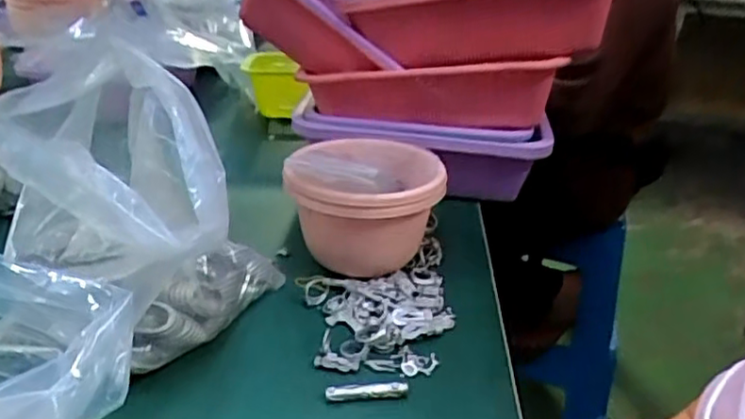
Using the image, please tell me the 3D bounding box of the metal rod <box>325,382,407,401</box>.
[{"bbox_3d":[-0.004,0.133,0.465,0.060,0.012,0.011,-1,28,-8],"label":"metal rod"}]

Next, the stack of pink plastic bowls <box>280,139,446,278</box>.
[{"bbox_3d":[-0.005,-0.004,0.593,0.135,0.110,0.128,4,27,2],"label":"stack of pink plastic bowls"}]

